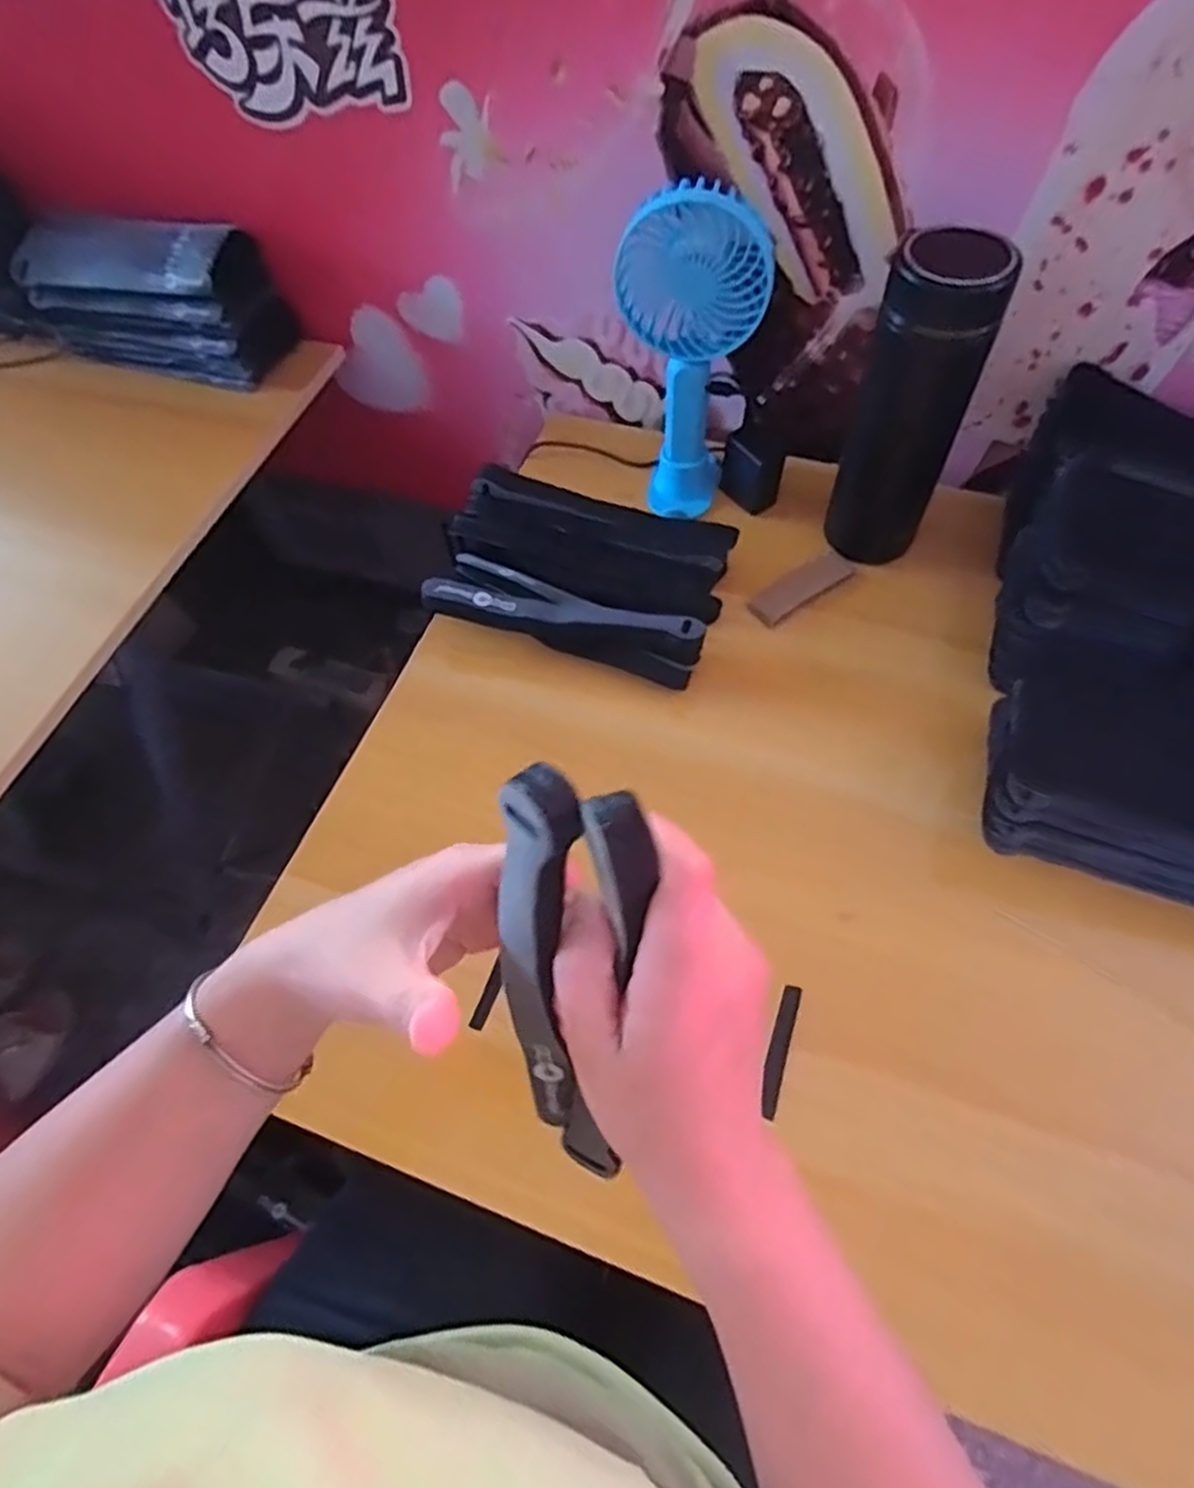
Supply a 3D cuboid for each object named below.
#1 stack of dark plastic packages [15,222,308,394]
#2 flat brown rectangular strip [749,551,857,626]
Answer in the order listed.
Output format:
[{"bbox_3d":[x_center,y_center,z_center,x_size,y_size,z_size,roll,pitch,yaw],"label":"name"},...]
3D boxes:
[{"bbox_3d":[-0.413,-0.415,0.699,0.244,0.094,0.096,19,63,14],"label":"stack of dark plastic packages"},{"bbox_3d":[0.164,-0.124,0.597,0.094,0.006,0.026,-34,87,-14],"label":"flat brown rectangular strip"}]

